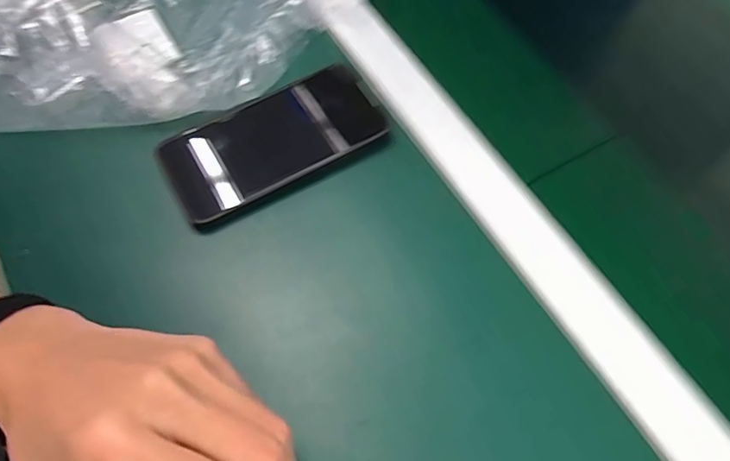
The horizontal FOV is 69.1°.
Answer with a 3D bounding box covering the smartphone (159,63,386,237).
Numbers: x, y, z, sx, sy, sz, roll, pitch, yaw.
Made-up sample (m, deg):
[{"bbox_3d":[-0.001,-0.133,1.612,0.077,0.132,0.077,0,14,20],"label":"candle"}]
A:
[{"bbox_3d":[-0.066,-0.068,0.392,0.162,0.011,0.081,-26,67,-13],"label":"smartphone"}]

